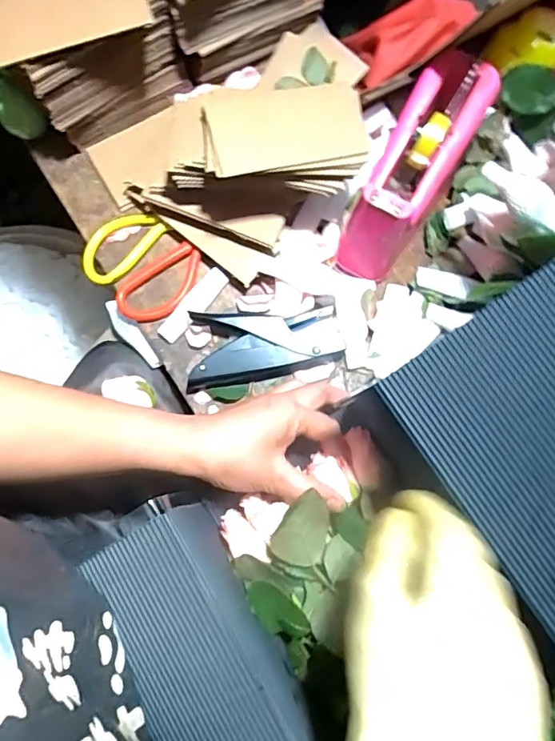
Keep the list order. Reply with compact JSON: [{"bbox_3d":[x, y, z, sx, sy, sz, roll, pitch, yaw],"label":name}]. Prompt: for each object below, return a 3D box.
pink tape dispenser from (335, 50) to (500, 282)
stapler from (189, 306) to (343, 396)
[{"bbox_3d":[0.128,-0.189,0.477,0.070,0.092,0.213,31,96,5],"label":"pink tape dispenser"},{"bbox_3d":[-0.015,-0.027,0.498,0.148,0.020,0.069,-9,77,-4],"label":"stapler"}]

